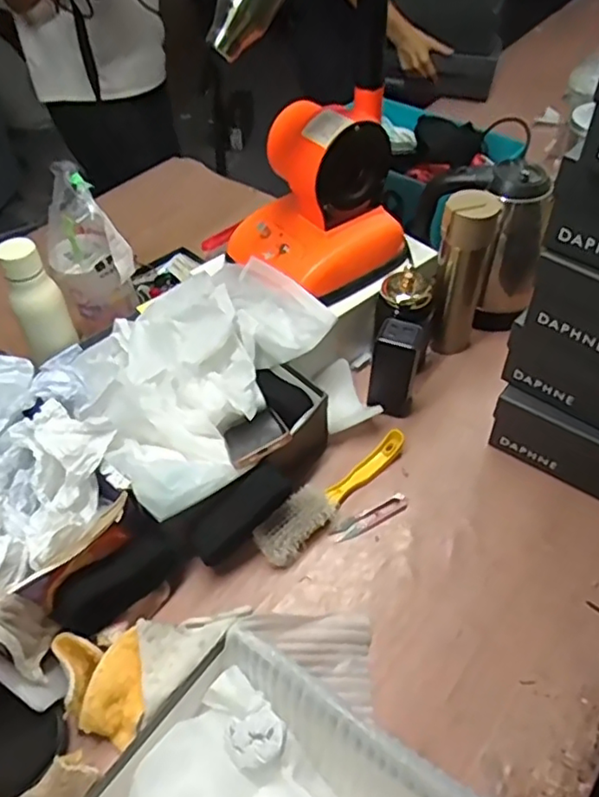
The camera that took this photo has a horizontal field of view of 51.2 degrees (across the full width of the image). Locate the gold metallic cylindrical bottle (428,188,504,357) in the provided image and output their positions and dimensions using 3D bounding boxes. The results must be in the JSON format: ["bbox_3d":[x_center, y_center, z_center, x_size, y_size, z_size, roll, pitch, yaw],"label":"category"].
[{"bbox_3d":[0.220,-0.164,0.861,0.067,0.242,0.066,11,50,11],"label":"gold metallic cylindrical bottle"}]

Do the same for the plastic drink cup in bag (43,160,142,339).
[{"bbox_3d":[-0.284,-0.196,0.840,0.100,0.209,0.102,-1,49,1],"label":"plastic drink cup in bag"}]

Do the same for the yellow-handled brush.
[{"bbox_3d":[0.041,0.112,0.766,0.053,0.034,0.236,33,58,27],"label":"yellow-handled brush"}]

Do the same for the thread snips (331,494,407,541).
[{"bbox_3d":[0.084,0.145,0.755,0.105,0.006,0.023,-23,52,-17],"label":"thread snips"}]

